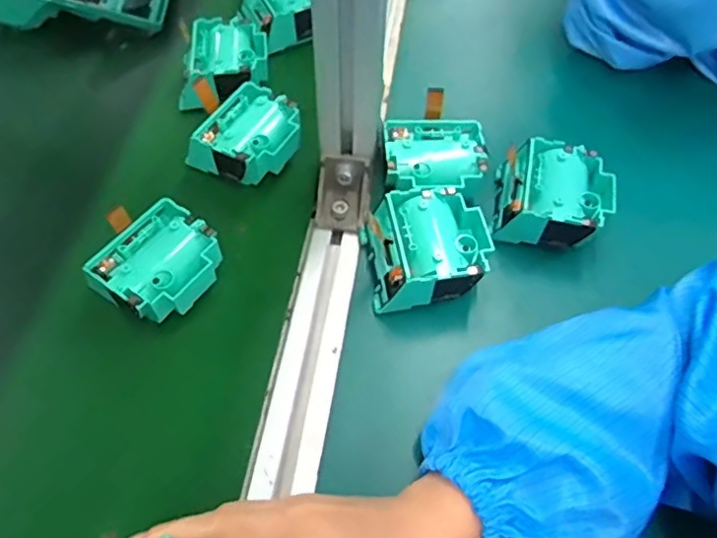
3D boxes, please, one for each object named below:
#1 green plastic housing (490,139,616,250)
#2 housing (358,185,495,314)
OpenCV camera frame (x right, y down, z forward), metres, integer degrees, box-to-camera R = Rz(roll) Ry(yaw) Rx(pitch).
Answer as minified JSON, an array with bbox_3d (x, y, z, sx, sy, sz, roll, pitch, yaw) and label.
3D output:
[{"bbox_3d":[0.144,-0.053,0.427,0.078,0.042,0.073,13,63,4],"label":"green plastic housing"},{"bbox_3d":[0.047,-0.014,0.400,0.078,0.042,0.074,-7,64,-6],"label":"housing"}]

